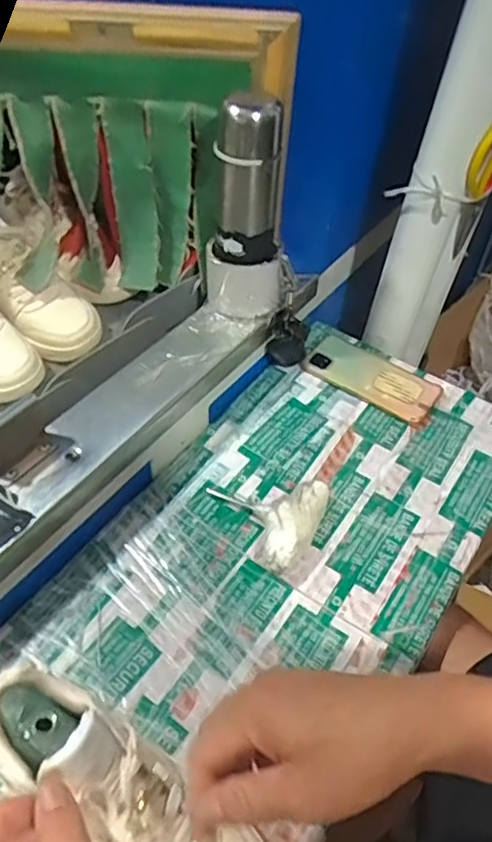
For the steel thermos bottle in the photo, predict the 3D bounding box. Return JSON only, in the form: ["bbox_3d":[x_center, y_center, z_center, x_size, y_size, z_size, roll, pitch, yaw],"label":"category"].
[{"bbox_3d":[-0.001,-0.226,0.694,0.091,0.219,0.078,-1,48,-5],"label":"steel thermos bottle"}]

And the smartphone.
[{"bbox_3d":[0.158,-0.056,0.797,0.166,0.012,0.075,29,53,20],"label":"smartphone"}]

